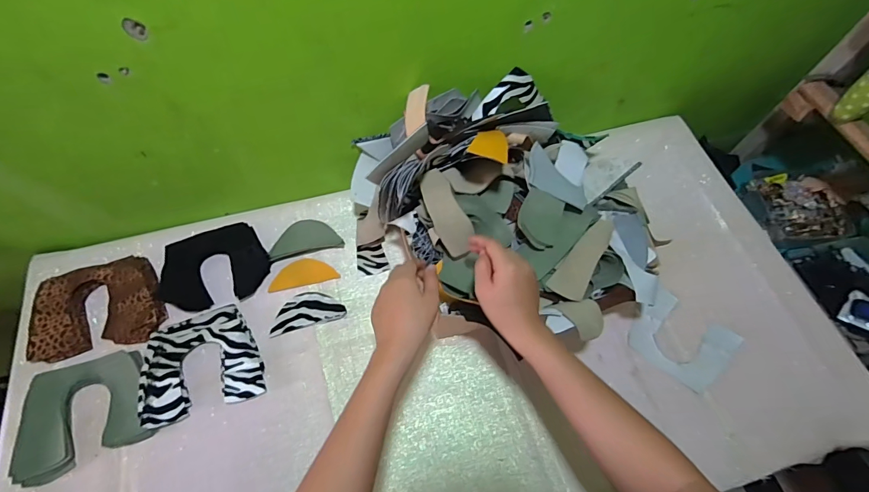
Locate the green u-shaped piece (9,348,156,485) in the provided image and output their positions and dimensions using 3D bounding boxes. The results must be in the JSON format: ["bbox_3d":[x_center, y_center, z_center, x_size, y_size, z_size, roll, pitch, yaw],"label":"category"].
[{"bbox_3d":[-0.474,0.223,0.539,0.153,0.009,0.140,-16,64,-10],"label":"green u-shaped piece"}]

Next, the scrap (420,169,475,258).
[{"bbox_3d":[0.016,-0.043,0.537,0.046,0.011,0.117,-29,95,1],"label":"scrap"}]

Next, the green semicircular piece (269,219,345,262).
[{"bbox_3d":[-0.218,-0.014,0.669,0.117,0.015,0.057,-14,64,-9],"label":"green semicircular piece"}]

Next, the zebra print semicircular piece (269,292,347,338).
[{"bbox_3d":[-0.199,0.100,0.628,0.111,0.011,0.056,-12,60,-11],"label":"zebra print semicircular piece"}]

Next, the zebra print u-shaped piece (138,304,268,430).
[{"bbox_3d":[-0.339,0.168,0.585,0.156,0.027,0.146,-16,64,-10],"label":"zebra print u-shaped piece"}]

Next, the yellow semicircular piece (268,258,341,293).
[{"bbox_3d":[-0.215,0.044,0.659,0.107,0.009,0.045,-12,72,-5],"label":"yellow semicircular piece"}]

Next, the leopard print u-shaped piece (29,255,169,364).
[{"bbox_3d":[-0.510,0.091,0.600,0.165,0.027,0.141,-22,65,-13],"label":"leopard print u-shaped piece"}]

